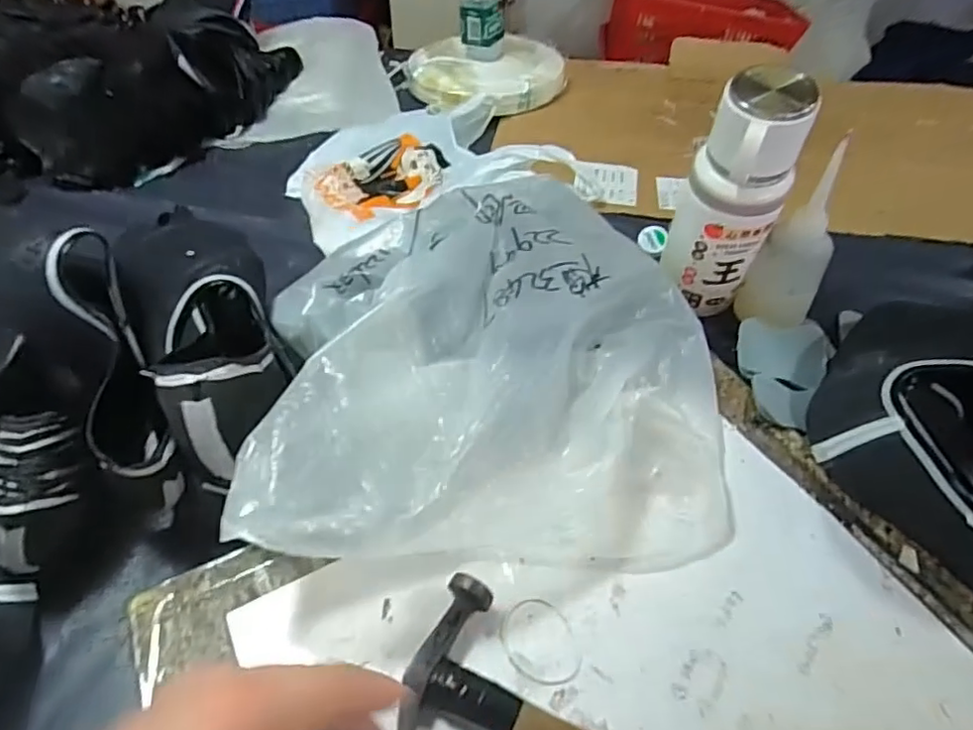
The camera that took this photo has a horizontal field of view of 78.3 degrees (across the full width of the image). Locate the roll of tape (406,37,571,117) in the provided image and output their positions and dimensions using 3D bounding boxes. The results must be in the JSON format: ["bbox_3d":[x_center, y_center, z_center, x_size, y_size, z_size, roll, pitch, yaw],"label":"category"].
[{"bbox_3d":[0.004,-0.460,0.937,0.213,0.054,0.213,1,46,-1],"label":"roll of tape"}]

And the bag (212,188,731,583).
[{"bbox_3d":[0.008,-0.017,0.478,0.348,0.104,0.346,-6,47,-7],"label":"bag"}]

